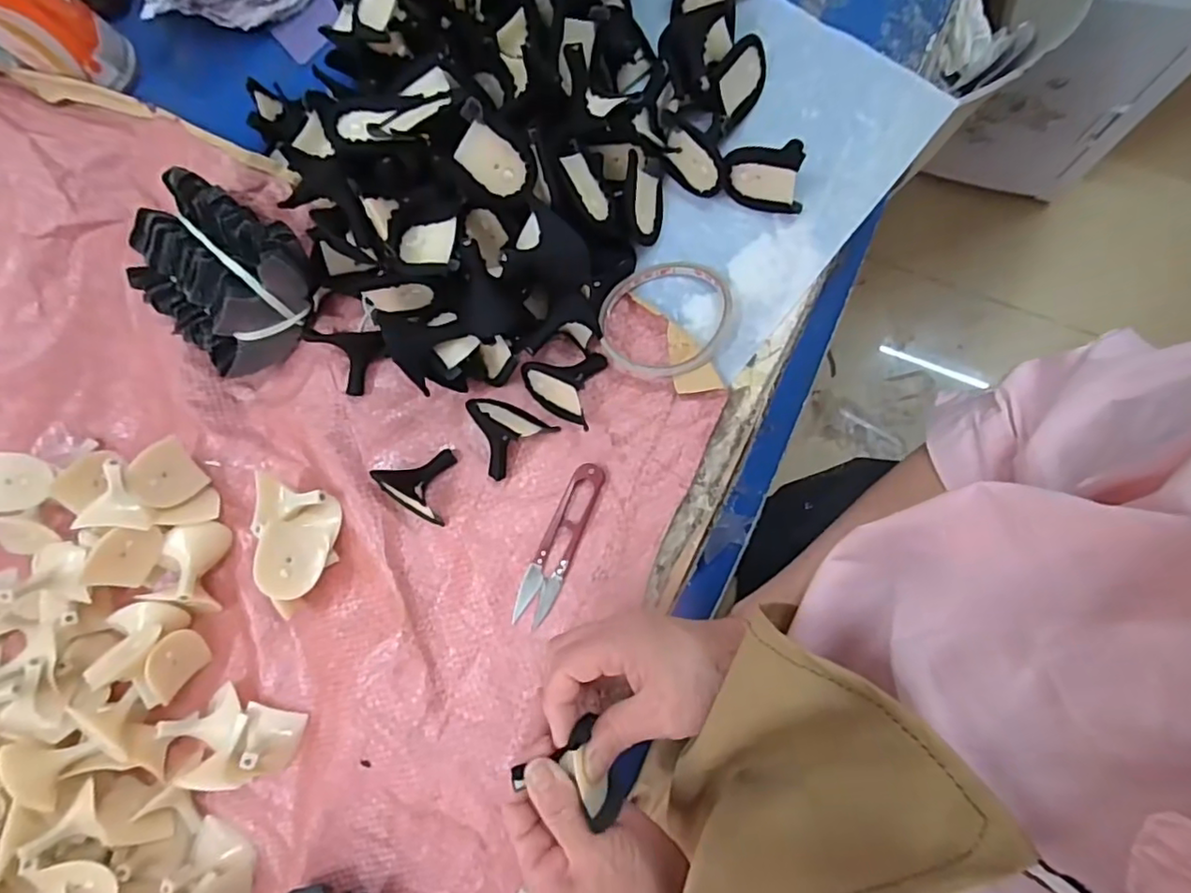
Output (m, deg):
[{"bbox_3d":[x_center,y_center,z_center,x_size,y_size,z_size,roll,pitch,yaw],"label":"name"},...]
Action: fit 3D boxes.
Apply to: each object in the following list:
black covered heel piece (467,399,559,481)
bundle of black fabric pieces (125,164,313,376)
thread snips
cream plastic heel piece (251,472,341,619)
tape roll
[{"bbox_3d":[-0.055,-0.010,0.418,0.051,0.030,0.055,-11,83,6],"label":"black covered heel piece"},{"bbox_3d":[-0.268,-0.123,0.442,0.119,0.060,0.106,38,91,12],"label":"bundle of black fabric pieces"},{"bbox_3d":[-0.025,0.067,0.418,0.026,0.007,0.117,23,88,9],"label":"thread snips"},{"bbox_3d":[-0.207,0.068,0.421,0.043,0.045,0.096,-5,83,10],"label":"cream plastic heel piece"},{"bbox_3d":[0.047,-0.088,0.416,0.086,0.017,0.081,-1,85,7],"label":"tape roll"}]

